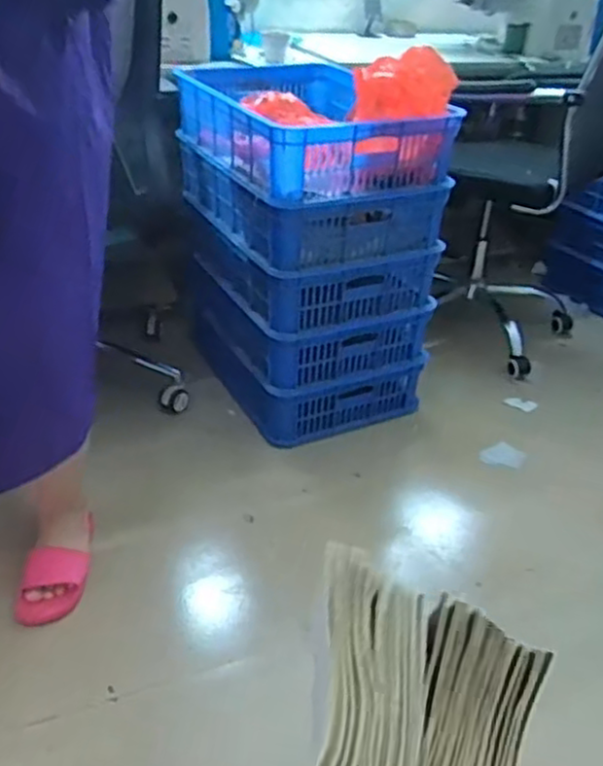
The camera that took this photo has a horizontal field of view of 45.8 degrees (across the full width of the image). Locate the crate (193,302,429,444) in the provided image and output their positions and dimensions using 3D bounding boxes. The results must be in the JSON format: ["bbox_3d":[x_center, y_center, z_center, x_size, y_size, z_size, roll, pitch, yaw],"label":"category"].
[{"bbox_3d":[-0.007,-0.085,1.782,0.407,0.173,0.516,-14,36,-23],"label":"crate"}]

